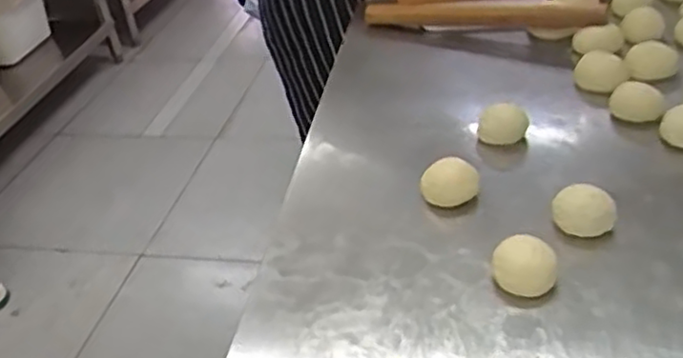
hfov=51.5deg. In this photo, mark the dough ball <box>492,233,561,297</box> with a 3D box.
[{"bbox_3d":[0.141,0.071,0.550,0.051,0.037,0.041,5,35,16],"label":"dough ball"}]

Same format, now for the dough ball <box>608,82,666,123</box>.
[{"bbox_3d":[0.311,-0.078,0.745,0.054,0.034,0.046,8,36,20],"label":"dough ball"}]

